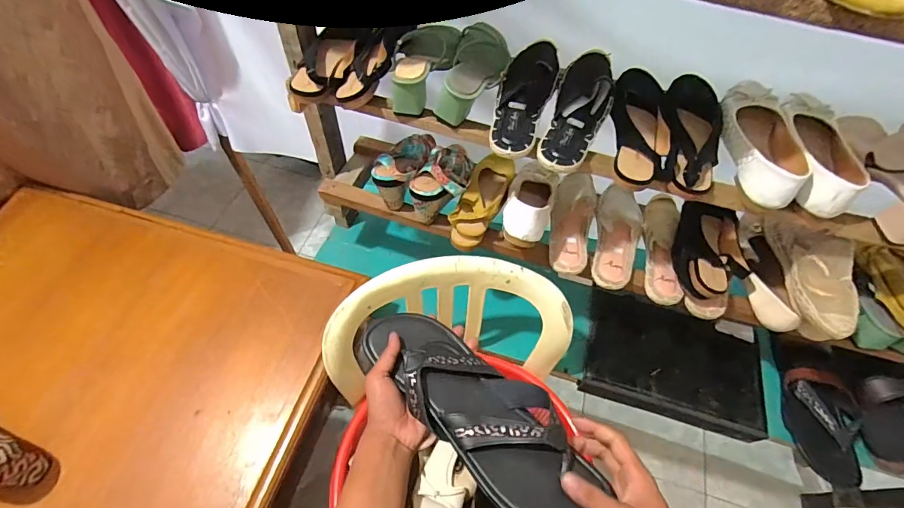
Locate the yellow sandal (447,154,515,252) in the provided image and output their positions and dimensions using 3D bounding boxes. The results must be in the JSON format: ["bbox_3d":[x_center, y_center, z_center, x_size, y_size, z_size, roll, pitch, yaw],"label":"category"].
[{"bbox_3d":[0.061,-0.111,0.804,0.088,0.071,0.213,17,57,8],"label":"yellow sandal"}]

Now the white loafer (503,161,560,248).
[{"bbox_3d":[0.144,-0.088,0.771,0.084,0.094,0.232,16,36,7],"label":"white loafer"}]

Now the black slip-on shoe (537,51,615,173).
[{"bbox_3d":[0.194,-0.219,0.627,0.085,0.062,0.236,18,57,9],"label":"black slip-on shoe"}]

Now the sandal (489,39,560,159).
[{"bbox_3d":[0.114,-0.243,0.639,0.086,0.046,0.239,15,56,7],"label":"sandal"}]

